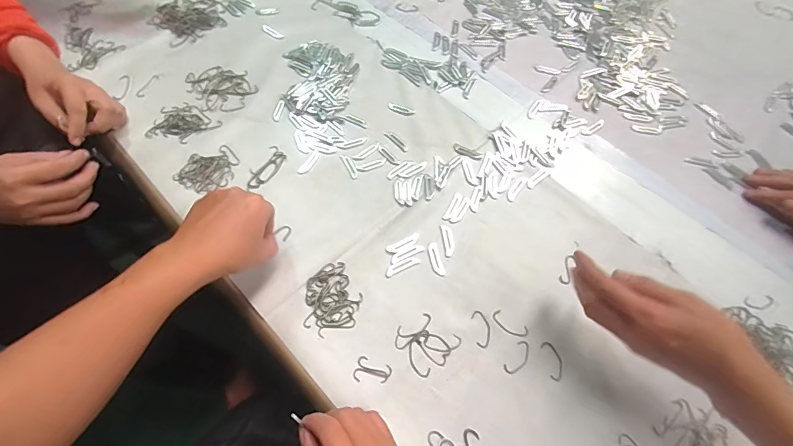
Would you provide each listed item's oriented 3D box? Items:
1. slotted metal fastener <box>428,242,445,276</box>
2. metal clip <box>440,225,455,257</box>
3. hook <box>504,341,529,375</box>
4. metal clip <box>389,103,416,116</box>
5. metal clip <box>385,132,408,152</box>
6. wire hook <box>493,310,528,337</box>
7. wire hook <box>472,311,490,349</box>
[{"bbox_3d":[0.047,0.042,0.459,0.012,0.004,0.041,-11,63,-6],"label":"slotted metal fastener"},{"bbox_3d":[0.063,0.020,0.471,0.013,0.004,0.041,-5,63,-3],"label":"metal clip"},{"bbox_3d":[0.128,0.141,0.409,0.017,0.004,0.039,35,68,16],"label":"hook"},{"bbox_3d":[0.007,-0.166,0.572,0.041,0.004,0.016,21,64,10],"label":"metal clip"},{"bbox_3d":[0.002,-0.115,0.543,0.014,0.004,0.041,-41,70,-19],"label":"metal clip"},{"bbox_3d":[0.124,0.111,0.425,0.040,0.004,0.017,31,67,15],"label":"wire hook"},{"bbox_3d":[0.093,0.114,0.422,0.018,0.004,0.040,-5,63,-3],"label":"wire hook"}]

